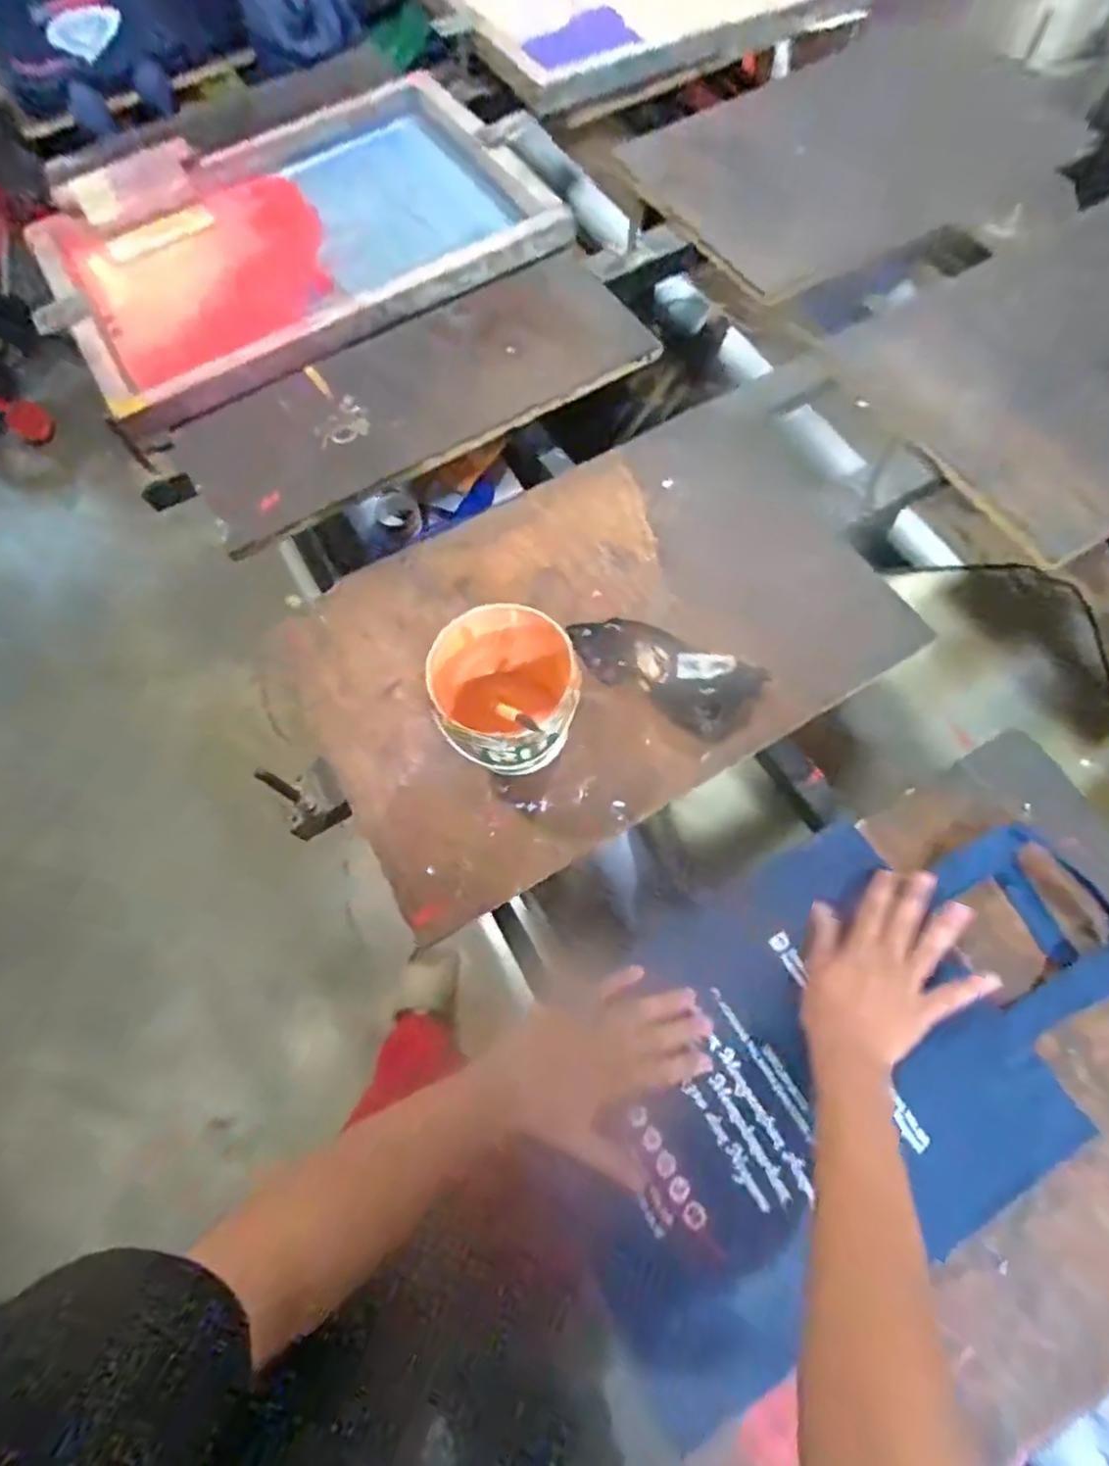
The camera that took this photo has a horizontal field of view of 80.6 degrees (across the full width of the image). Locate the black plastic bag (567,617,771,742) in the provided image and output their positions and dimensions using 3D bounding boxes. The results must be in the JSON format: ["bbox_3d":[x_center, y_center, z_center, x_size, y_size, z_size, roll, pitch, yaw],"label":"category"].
[{"bbox_3d":[0.105,-0.061,0.647,0.190,0.028,0.086,22,72,10],"label":"black plastic bag"}]

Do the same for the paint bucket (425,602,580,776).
[{"bbox_3d":[-0.042,-0.030,0.594,0.118,0.121,0.124,-1,69,2],"label":"paint bucket"}]

